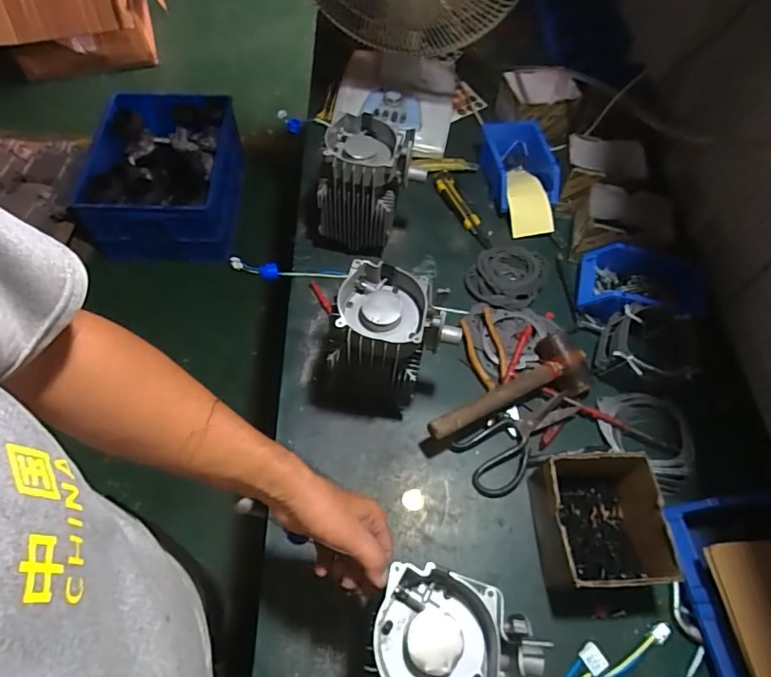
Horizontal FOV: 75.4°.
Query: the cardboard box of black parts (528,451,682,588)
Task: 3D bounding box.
[{"bbox_3d":[0.268,0.234,0.638,0.138,0.099,0.149,0,61,-4],"label":"cardboard box of black parts"}]

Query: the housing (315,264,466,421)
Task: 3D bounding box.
[{"bbox_3d":[-0.004,0.011,0.692,0.182,0.198,0.128,9,60,1],"label":"housing"}]

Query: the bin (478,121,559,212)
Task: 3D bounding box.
[{"bbox_3d":[0.262,-0.336,0.978,0.136,0.064,0.196,-1,61,-4],"label":"bin"}]

